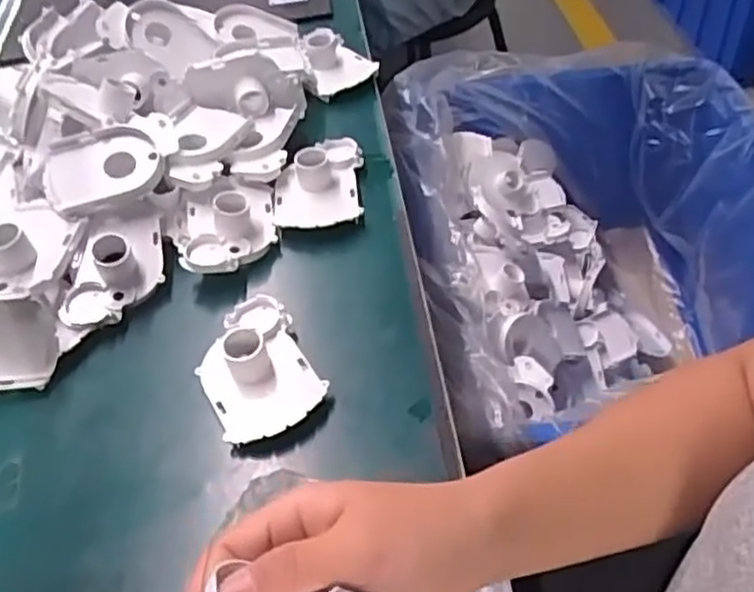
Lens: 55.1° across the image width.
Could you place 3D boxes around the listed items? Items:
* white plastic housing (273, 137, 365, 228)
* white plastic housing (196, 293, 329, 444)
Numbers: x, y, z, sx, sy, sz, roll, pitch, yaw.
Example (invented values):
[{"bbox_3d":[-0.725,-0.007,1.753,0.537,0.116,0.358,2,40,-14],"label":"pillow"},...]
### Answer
[{"bbox_3d":[-0.047,-0.091,0.583,0.067,0.040,0.093,-3,49,4],"label":"white plastic housing"},{"bbox_3d":[-0.080,0.045,0.472,0.067,0.034,0.102,-22,50,-13],"label":"white plastic housing"}]

